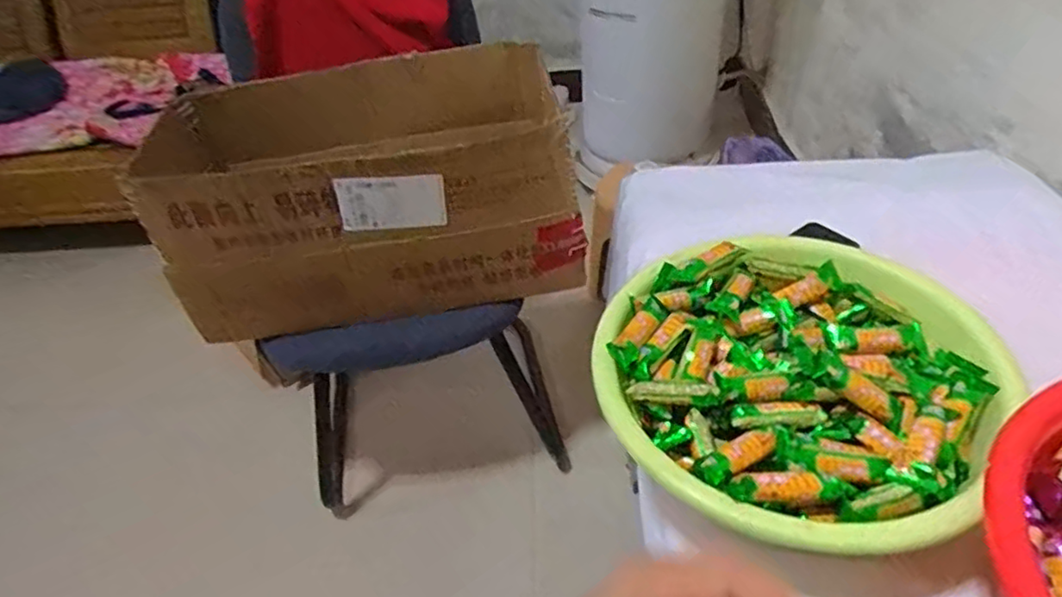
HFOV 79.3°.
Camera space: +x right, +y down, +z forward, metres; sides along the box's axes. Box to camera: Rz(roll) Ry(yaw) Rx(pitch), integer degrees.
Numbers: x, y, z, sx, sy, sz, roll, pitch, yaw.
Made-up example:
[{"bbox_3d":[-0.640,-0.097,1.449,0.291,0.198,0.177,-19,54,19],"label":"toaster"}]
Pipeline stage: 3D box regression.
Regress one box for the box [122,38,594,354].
[{"bbox_3d":[-0.230,-0.158,0.937,0.560,0.261,0.308,-11,41,-4],"label":"box"}]

